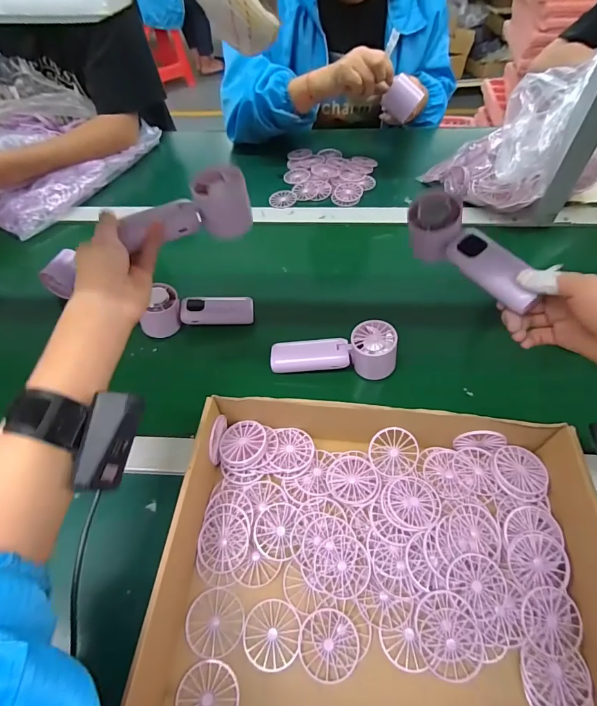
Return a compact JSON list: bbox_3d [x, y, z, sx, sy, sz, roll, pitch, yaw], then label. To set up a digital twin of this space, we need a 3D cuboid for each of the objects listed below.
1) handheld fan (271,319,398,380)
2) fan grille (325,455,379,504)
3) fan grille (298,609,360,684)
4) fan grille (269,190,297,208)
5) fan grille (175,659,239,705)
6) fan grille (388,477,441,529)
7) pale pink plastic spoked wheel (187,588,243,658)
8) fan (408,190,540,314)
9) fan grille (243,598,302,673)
[{"bbox_3d":[0.044,-0.005,0.494,0.154,0.057,0.045,0,55,2],"label":"handheld fan"},{"bbox_3d":[0.055,0.129,0.404,0.049,0.008,0.049,-1,55,1],"label":"fan grille"},{"bbox_3d":[0.026,0.247,0.332,0.049,0.004,0.048,-1,55,1],"label":"fan grille"},{"bbox_3d":[-0.028,-0.287,0.731,0.050,0.007,0.050,-1,55,1],"label":"fan grille"},{"bbox_3d":[-0.073,0.279,0.314,0.048,0.004,0.049,-1,55,1],"label":"fan grille"},{"bbox_3d":[0.113,0.147,0.385,0.049,0.010,0.047,-39,62,-23],"label":"fan grille"},{"bbox_3d":[-0.074,0.238,0.347,0.050,0.004,0.049,-1,55,1],"label":"pale pink plastic spoked wheel"},{"bbox_3d":[0.173,-0.101,0.392,0.044,0.055,0.148,-34,69,-20],"label":"fan"},{"bbox_3d":[-0.022,0.242,0.338,0.049,0.004,0.049,-1,55,1],"label":"fan grille"}]

